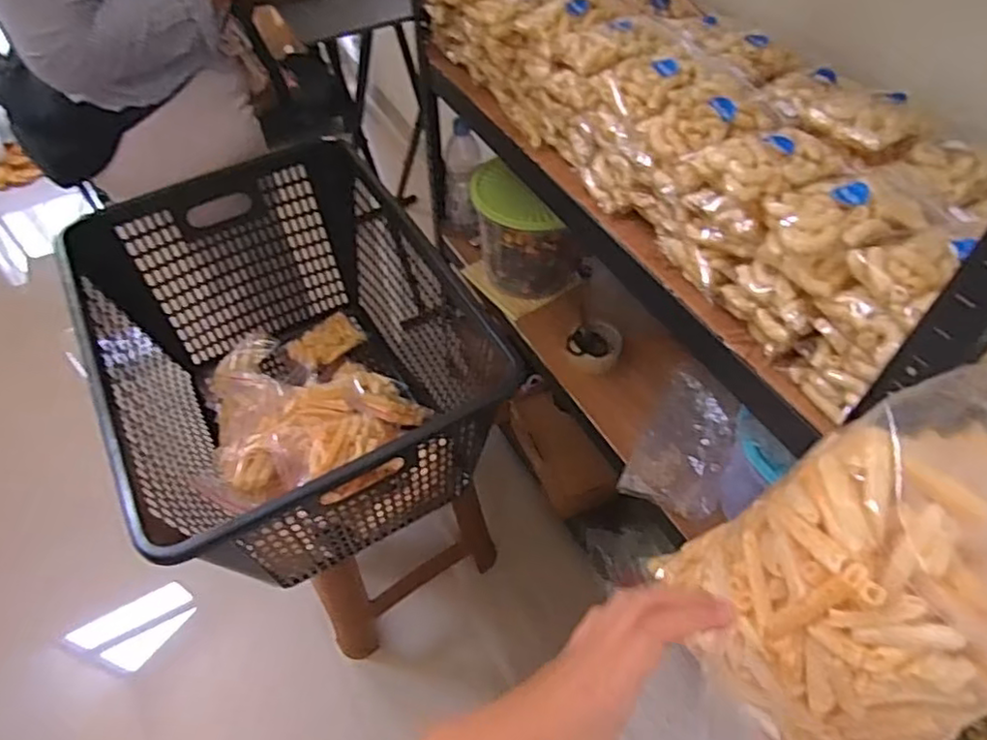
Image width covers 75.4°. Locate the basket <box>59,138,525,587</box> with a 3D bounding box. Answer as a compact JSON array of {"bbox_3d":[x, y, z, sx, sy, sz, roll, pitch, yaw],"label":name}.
[{"bbox_3d":[-0.282,0.004,0.904,0.394,0.321,0.570,-25,56,-18],"label":"basket"}]

